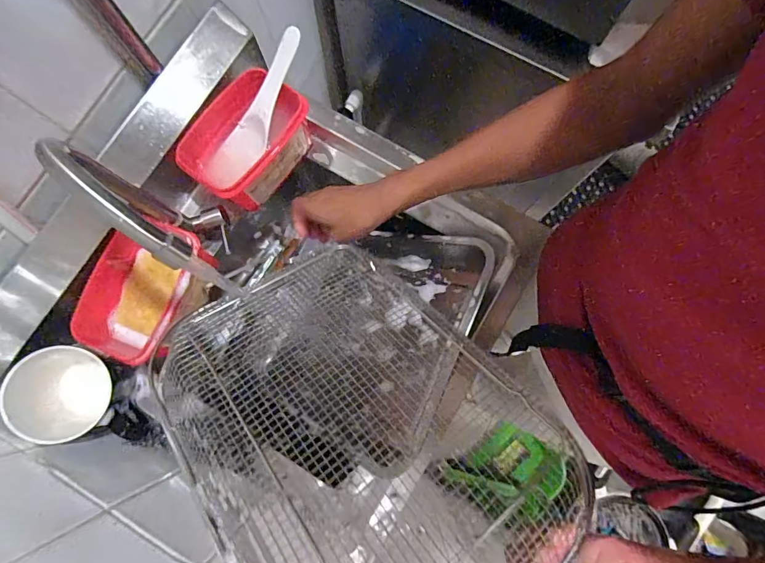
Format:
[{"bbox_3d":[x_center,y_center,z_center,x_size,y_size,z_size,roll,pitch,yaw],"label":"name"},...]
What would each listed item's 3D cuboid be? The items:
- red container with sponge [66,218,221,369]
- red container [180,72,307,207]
[{"bbox_3d":[-0.286,0.011,0.485,0.118,0.057,0.164,16,80,4],"label":"red container with sponge"},{"bbox_3d":[-0.170,-0.177,0.523,0.105,0.082,0.157,35,82,7],"label":"red container"}]

